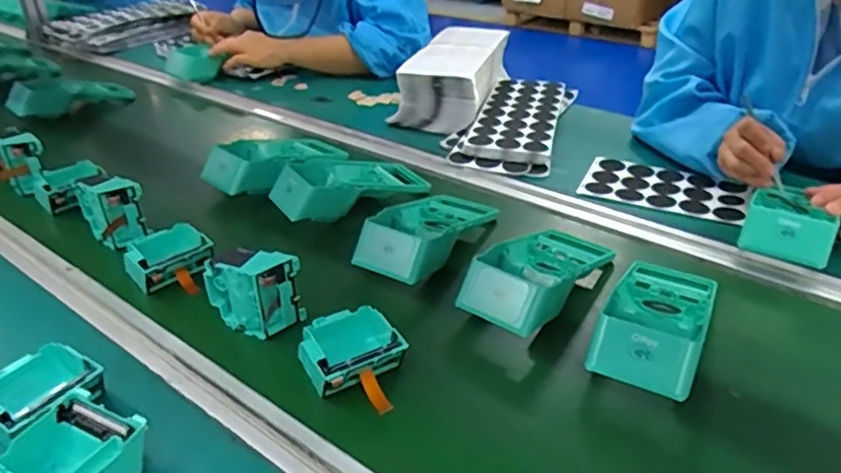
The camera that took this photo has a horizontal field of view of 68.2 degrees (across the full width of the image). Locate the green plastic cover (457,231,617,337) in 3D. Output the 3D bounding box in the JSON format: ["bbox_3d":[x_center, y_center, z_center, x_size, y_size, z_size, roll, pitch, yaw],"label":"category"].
[{"bbox_3d":[0.116,0.032,0.604,0.092,0.055,0.195,25,40,34],"label":"green plastic cover"}]

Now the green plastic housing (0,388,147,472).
[{"bbox_3d":[-0.237,0.154,0.420,0.075,0.042,0.078,15,36,23],"label":"green plastic housing"}]

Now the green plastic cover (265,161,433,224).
[{"bbox_3d":[-0.089,-0.065,0.764,0.205,0.053,0.110,-19,37,-27],"label":"green plastic cover"}]

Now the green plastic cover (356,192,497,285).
[{"bbox_3d":[0.009,-0.008,0.676,0.098,0.048,0.183,18,37,26],"label":"green plastic cover"}]

